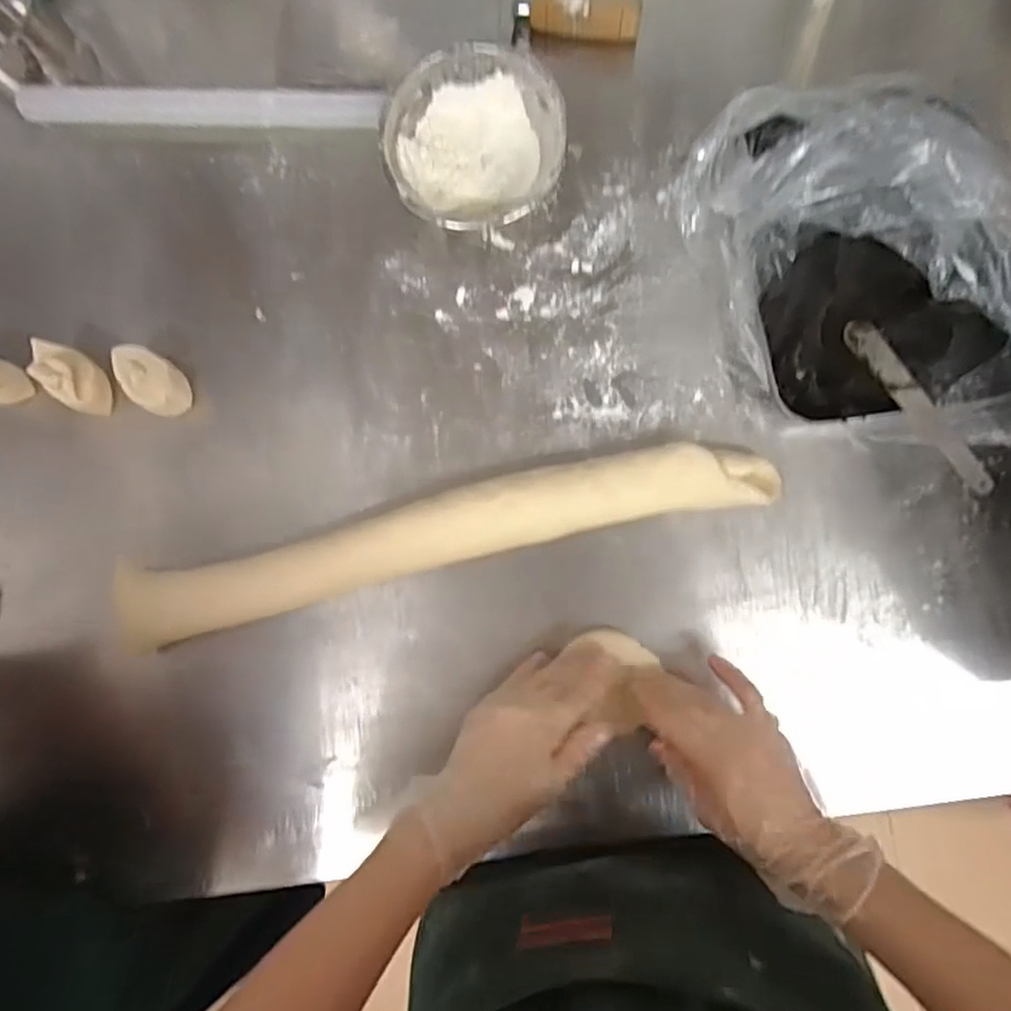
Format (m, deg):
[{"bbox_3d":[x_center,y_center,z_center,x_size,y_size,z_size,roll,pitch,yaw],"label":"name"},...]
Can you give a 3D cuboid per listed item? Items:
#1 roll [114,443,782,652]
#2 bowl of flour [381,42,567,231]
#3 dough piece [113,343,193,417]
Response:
[{"bbox_3d":[-0.059,0.026,0.543,0.546,0.050,0.068,-14,87,2],"label":"roll"},{"bbox_3d":[-0.026,-0.299,0.557,0.144,0.051,0.138,-11,87,2],"label":"bowl of flour"},{"bbox_3d":[-0.297,-0.105,0.569,0.069,0.047,0.044,34,89,3],"label":"dough piece"}]

